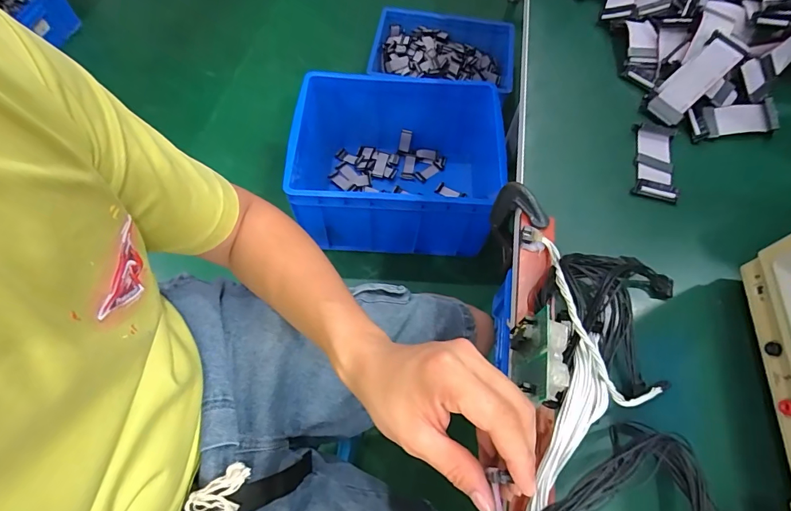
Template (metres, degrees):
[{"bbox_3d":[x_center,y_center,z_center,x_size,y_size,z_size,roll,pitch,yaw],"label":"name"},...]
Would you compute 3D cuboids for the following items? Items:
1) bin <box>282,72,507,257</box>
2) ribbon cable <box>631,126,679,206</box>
[{"bbox_3d":[0.007,-0.258,1.162,0.594,0.296,0.442,4,63,1],"label":"bin"},{"bbox_3d":[0.271,-0.099,0.425,0.039,0.013,0.095,15,64,6],"label":"ribbon cable"}]

